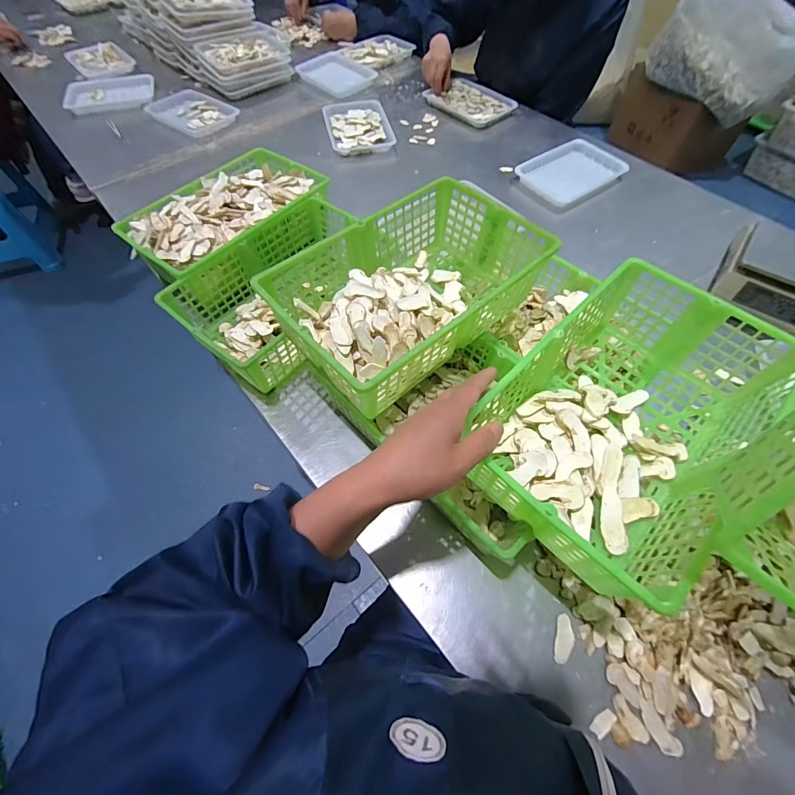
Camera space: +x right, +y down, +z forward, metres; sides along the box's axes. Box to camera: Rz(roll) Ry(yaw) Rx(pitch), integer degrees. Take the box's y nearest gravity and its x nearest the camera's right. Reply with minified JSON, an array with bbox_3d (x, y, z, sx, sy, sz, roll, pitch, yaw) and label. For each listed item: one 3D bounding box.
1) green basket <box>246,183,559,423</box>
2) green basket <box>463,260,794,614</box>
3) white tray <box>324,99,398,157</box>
[{"bbox_3d":[0.018,-0.144,0.513,0.332,0.107,0.217,-37,66,-19],"label":"green basket"},{"bbox_3d":[0.239,0.019,0.420,0.205,0.109,0.335,41,68,22],"label":"green basket"},{"bbox_3d":[-0.105,-0.727,1.020,0.164,0.027,0.234,-13,60,-6],"label":"white tray"}]

